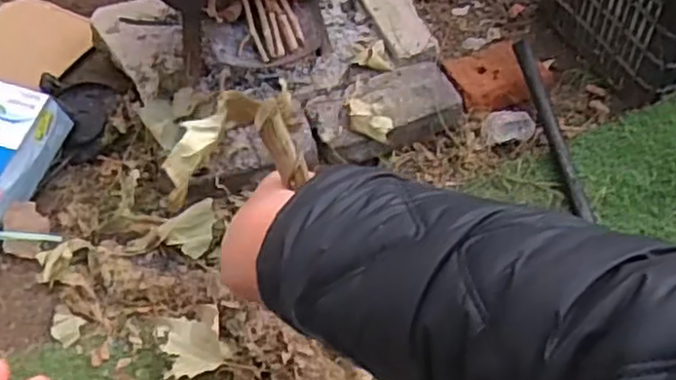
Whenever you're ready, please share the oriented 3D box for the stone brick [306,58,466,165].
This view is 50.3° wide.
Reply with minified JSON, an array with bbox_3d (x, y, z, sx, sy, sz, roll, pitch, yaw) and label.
[{"bbox_3d":[0.075,-0.121,1.142,0.238,0.069,0.125,-20,56,-12],"label":"stone brick"}]

